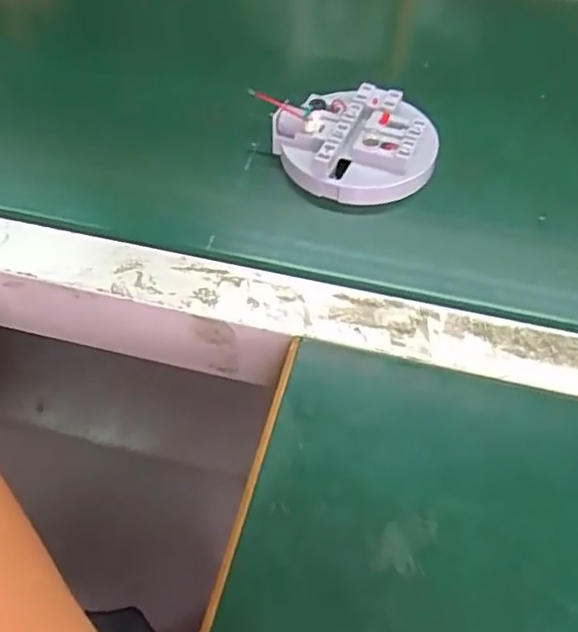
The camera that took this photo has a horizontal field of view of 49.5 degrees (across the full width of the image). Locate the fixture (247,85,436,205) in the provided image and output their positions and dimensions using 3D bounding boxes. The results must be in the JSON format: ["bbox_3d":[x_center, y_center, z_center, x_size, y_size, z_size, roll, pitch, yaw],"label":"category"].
[{"bbox_3d":[0.044,-0.120,0.415,0.094,0.026,0.104,-25,58,-16],"label":"fixture"}]

